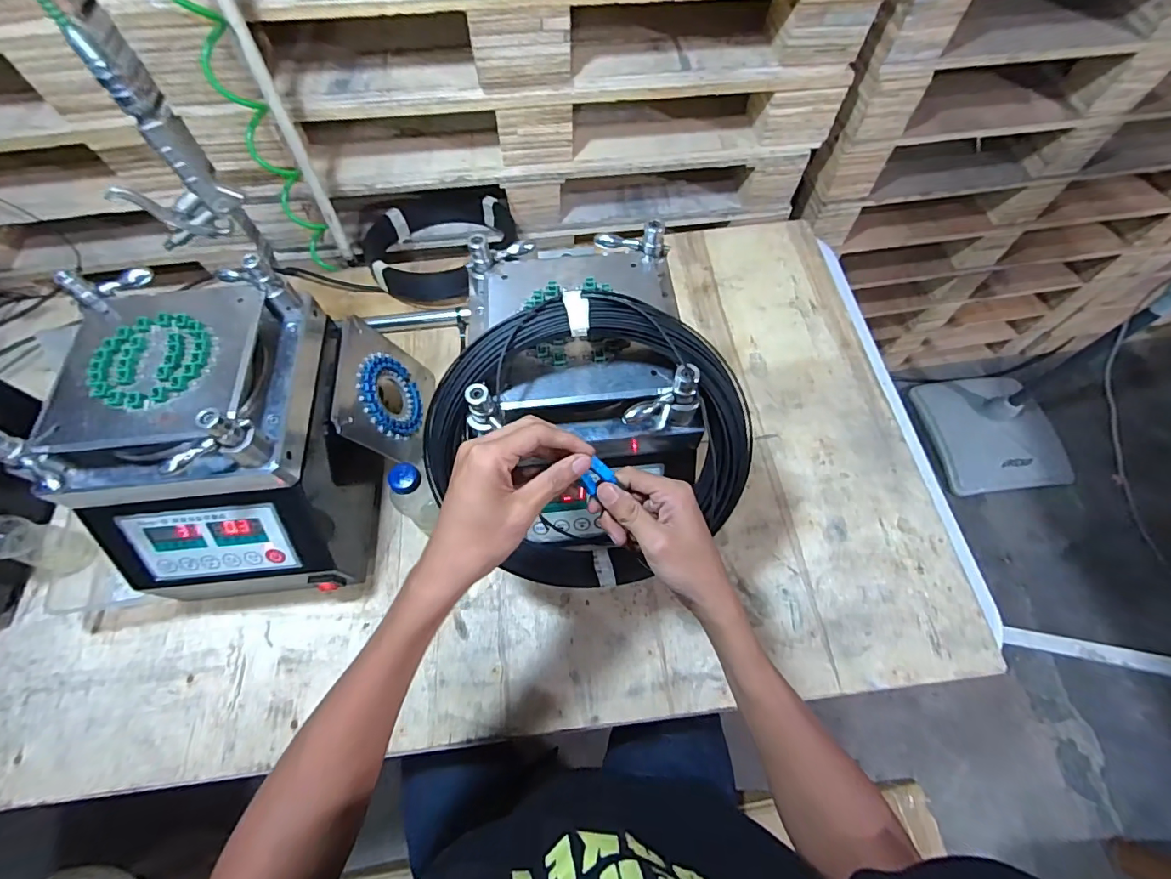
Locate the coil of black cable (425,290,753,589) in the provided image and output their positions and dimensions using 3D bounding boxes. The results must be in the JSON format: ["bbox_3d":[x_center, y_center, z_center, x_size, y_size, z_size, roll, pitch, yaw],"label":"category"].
[{"bbox_3d":[0.001,0.009,0.454,0.277,0.043,0.282,-1,116,-3],"label":"coil of black cable"}]

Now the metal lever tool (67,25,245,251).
[{"bbox_3d":[-0.400,-0.258,0.447,0.089,0.168,0.022,-31,68,-13],"label":"metal lever tool"}]

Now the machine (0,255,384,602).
[{"bbox_3d":[-0.387,0.018,0.573,0.215,0.306,0.282,-2,65,0],"label":"machine"}]

